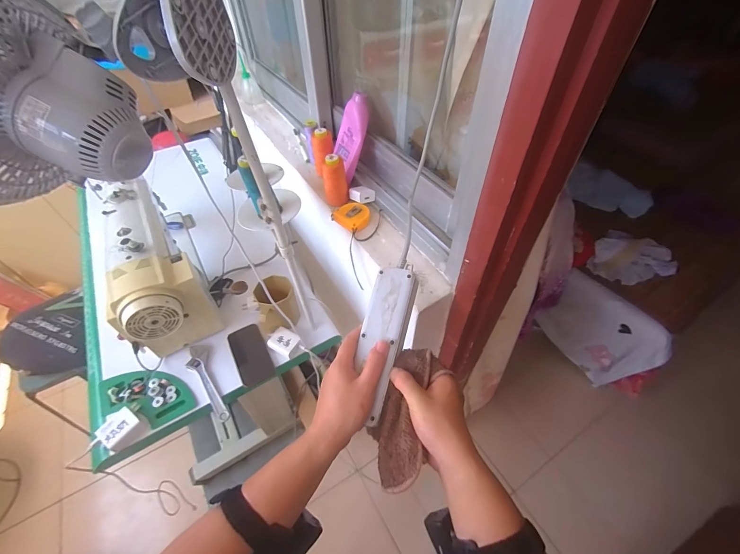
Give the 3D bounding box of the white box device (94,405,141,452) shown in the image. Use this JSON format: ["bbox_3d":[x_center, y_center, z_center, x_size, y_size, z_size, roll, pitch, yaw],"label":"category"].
[{"bbox_3d":[-0.483,0.287,0.626,0.060,0.025,0.064,25,54,21],"label":"white box device"}]

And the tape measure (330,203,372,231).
[{"bbox_3d":[-0.038,-0.134,0.712,0.070,0.028,0.061,30,56,24],"label":"tape measure"}]

